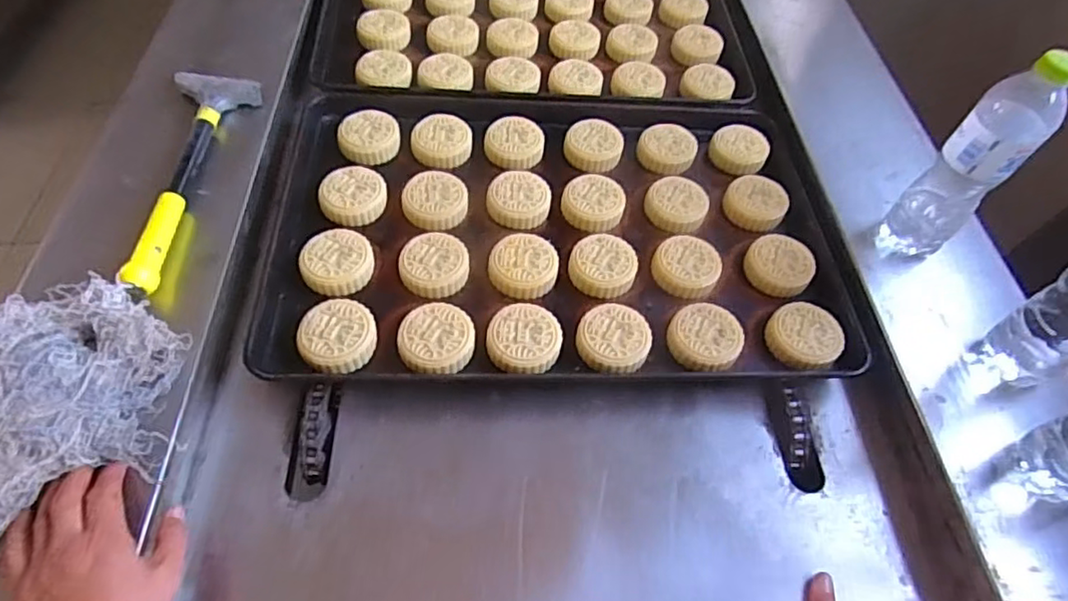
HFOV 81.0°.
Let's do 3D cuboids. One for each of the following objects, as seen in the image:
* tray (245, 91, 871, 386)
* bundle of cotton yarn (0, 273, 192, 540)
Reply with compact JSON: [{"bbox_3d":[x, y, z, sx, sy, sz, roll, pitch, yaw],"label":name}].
[{"bbox_3d":[0.022,-0.096,0.712,0.601,0.043,0.413,0,56,-5],"label":"tray"},{"bbox_3d":[-0.369,0.078,0.473,0.154,0.070,0.217,9,49,6],"label":"bundle of cotton yarn"}]

